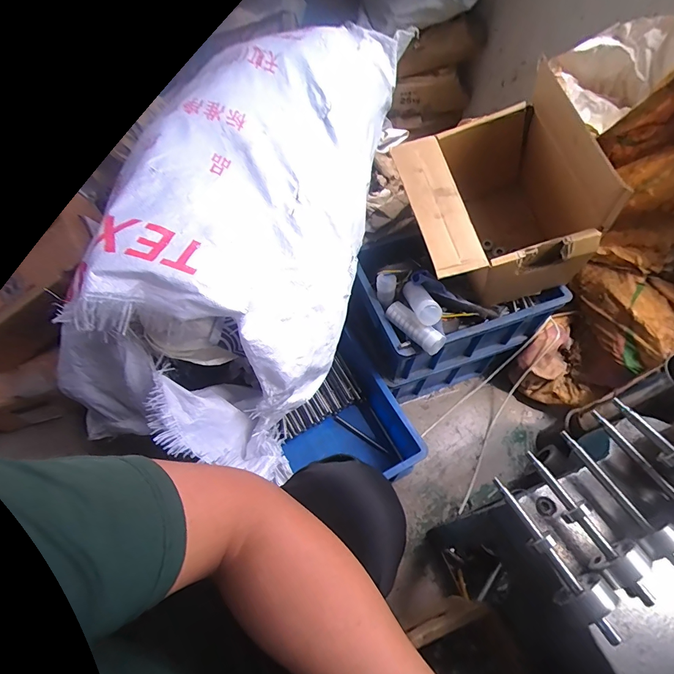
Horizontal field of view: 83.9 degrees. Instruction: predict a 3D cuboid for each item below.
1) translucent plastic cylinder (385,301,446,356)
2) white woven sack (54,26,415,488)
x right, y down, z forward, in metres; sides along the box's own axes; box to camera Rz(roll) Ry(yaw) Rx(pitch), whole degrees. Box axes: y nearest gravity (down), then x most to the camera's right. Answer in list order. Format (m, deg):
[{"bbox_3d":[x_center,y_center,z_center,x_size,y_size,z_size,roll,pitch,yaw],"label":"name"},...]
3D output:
[{"bbox_3d":[0.147,-0.021,0.713,0.039,0.035,0.123,-34,65,-20],"label":"translucent plastic cylinder"},{"bbox_3d":[-0.122,-0.239,0.661,0.376,0.324,0.850,21,75,11],"label":"white woven sack"}]

